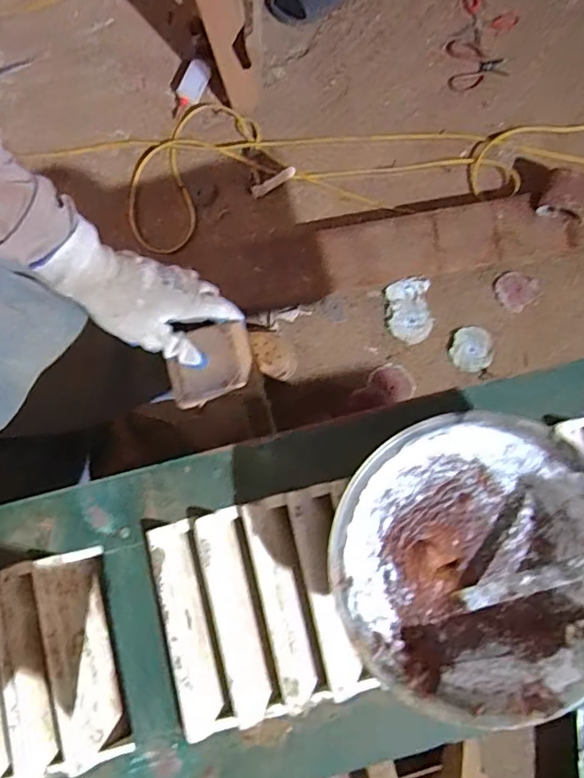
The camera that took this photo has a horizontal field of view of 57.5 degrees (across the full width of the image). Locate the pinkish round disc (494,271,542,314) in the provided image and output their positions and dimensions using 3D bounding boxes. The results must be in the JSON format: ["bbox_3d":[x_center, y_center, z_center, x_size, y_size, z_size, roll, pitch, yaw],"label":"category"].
[{"bbox_3d":[0.505,-0.226,1.197,0.094,0.019,0.086,0,78,0],"label":"pinkish round disc"}]

